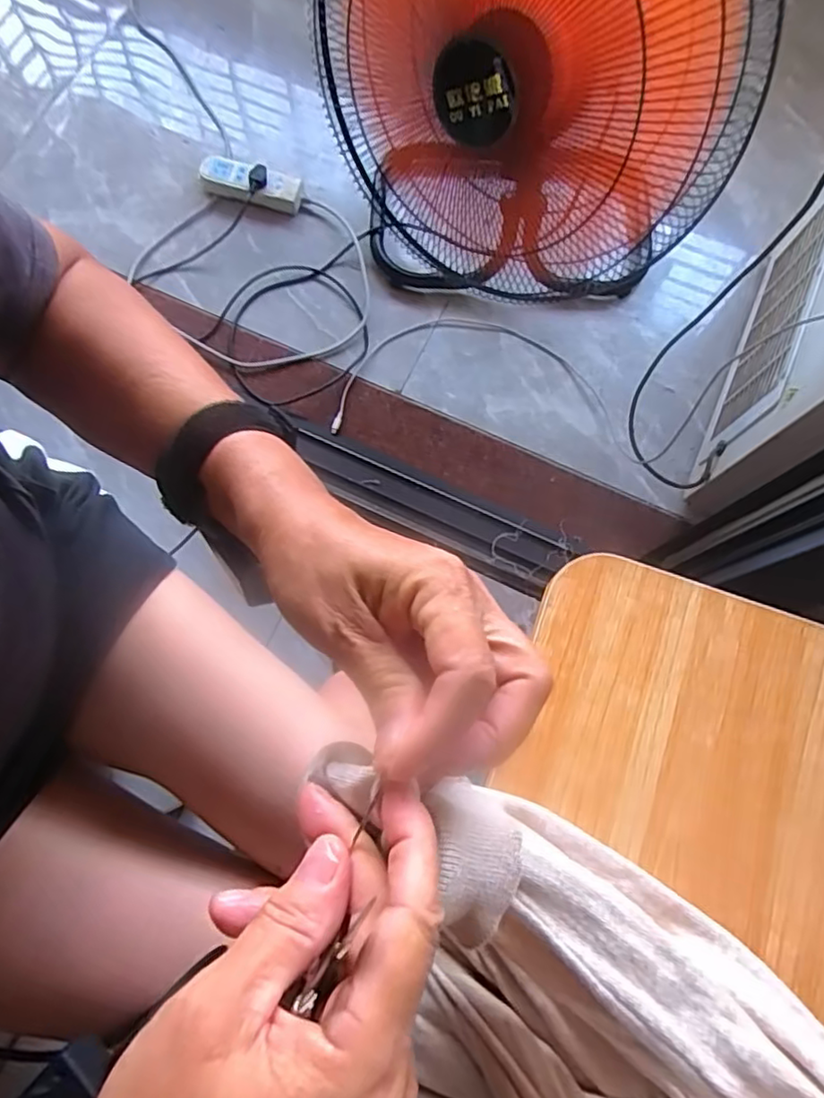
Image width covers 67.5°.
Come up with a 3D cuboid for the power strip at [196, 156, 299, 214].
[{"bbox_3d":[-0.254,-0.576,0.974,0.153,0.051,0.037,7,75,-14],"label":"power strip"}]

